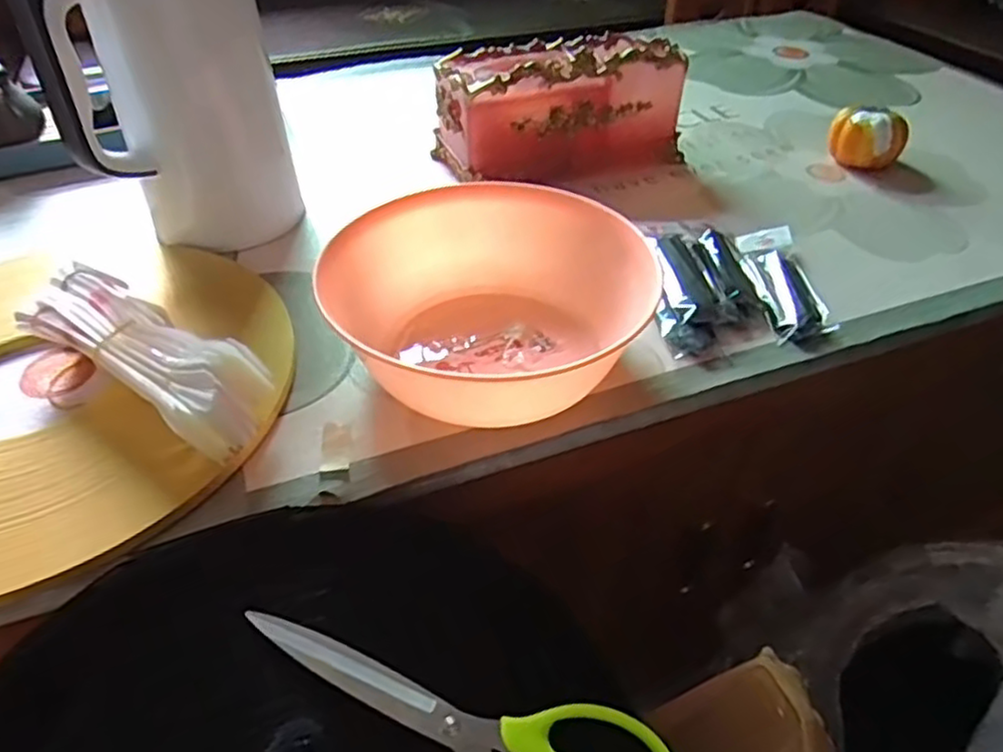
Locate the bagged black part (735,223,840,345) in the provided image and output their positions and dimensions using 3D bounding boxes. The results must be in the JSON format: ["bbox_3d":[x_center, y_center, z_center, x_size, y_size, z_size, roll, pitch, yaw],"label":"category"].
[{"bbox_3d":[0.249,-0.089,0.619,0.050,0.017,0.163,1,42,1],"label":"bagged black part"}]

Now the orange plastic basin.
[{"bbox_3d":[-0.018,-0.062,0.538,0.221,0.084,0.196,19,45,20],"label":"orange plastic basin"}]

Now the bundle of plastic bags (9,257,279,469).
[{"bbox_3d":[-0.255,-0.016,0.497,0.218,0.067,0.077,26,48,26],"label":"bundle of plastic bags"}]

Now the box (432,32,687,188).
[{"bbox_3d":[0.061,-0.313,0.790,0.258,0.119,0.143,-11,43,-12],"label":"box"}]

